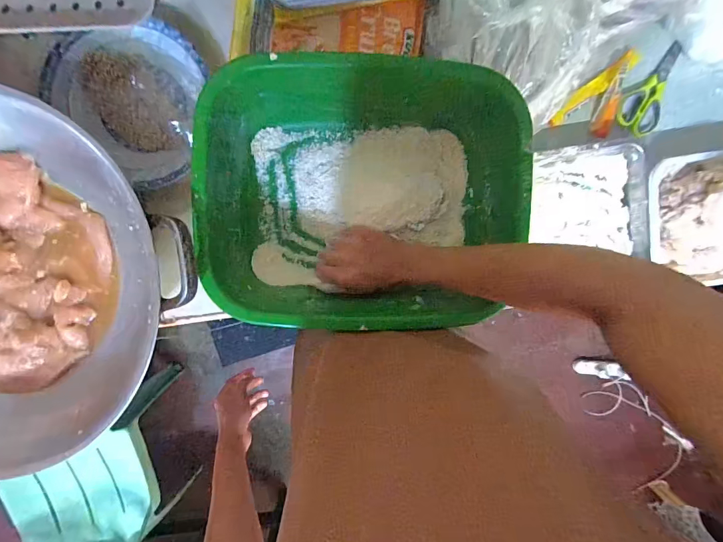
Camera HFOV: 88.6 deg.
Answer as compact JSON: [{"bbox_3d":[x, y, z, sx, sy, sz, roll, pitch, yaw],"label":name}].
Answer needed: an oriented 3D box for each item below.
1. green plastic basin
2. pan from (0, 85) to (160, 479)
[{"bbox_3d":[0.001,-0.107,0.482,0.375,0.125,0.320,1,94,-4],"label":"green plastic basin"},{"bbox_3d":[-0.462,0.024,0.444,0.379,0.119,0.411,0,94,-4],"label":"pan"}]

